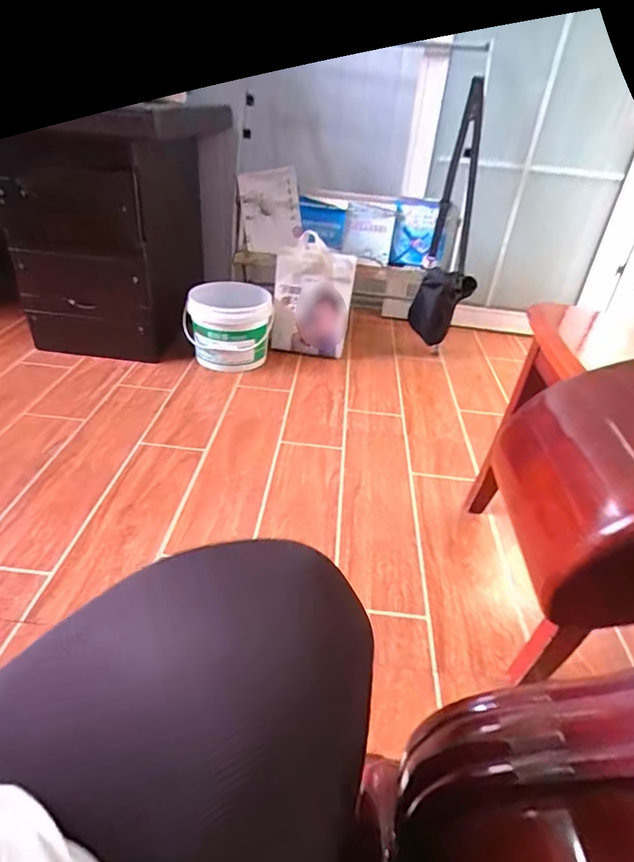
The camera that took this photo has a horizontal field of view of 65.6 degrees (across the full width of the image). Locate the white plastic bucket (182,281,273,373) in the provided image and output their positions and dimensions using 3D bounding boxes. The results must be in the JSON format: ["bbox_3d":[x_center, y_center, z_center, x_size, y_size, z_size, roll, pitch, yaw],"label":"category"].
[{"bbox_3d":[-0.248,-0.296,1.385,0.231,0.210,0.227,-1,34,-11],"label":"white plastic bucket"}]

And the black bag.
[{"bbox_3d":[0.404,-0.594,1.405,0.158,0.643,0.276,13,34,10],"label":"black bag"}]

